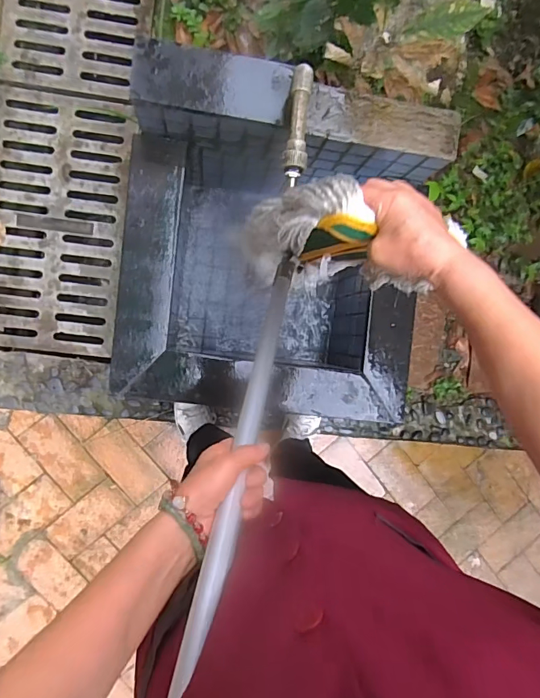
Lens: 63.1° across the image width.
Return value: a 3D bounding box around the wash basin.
[{"bbox_3d":[0.006,-0.187,1.025,0.622,0.477,0.620,0,93,-8],"label":"wash basin"}]

